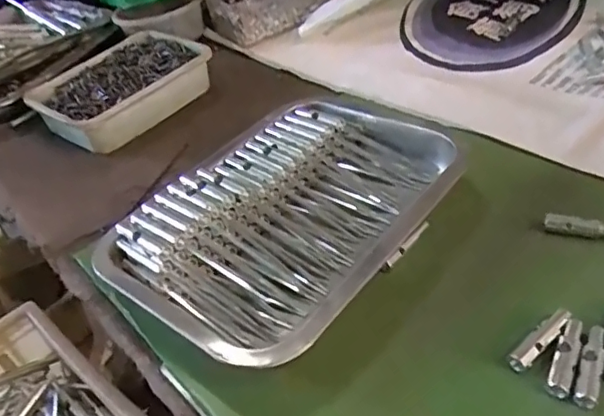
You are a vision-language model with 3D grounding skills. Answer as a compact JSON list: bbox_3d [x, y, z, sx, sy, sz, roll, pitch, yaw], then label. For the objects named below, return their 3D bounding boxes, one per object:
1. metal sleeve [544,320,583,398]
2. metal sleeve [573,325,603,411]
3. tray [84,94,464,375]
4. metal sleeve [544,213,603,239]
[{"bbox_3d":[0.151,0.085,0.326,0.012,0.009,0.051,15,48,26],"label":"metal sleeve"},{"bbox_3d":[0.163,0.088,0.319,0.013,0.008,0.052,15,48,26],"label":"metal sleeve"},{"bbox_3d":[-0.004,-0.004,0.429,0.182,0.033,0.268,24,52,32],"label":"tray"},{"bbox_3d":[0.197,0.015,0.397,0.051,0.011,0.011,8,45,19],"label":"metal sleeve"}]

